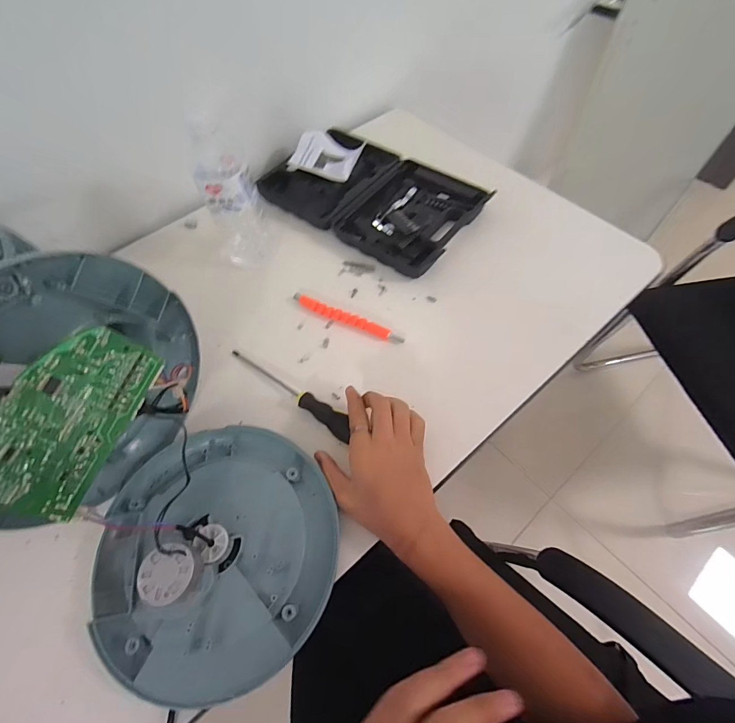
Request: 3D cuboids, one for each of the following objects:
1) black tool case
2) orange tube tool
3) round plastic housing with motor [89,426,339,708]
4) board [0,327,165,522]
[{"bbox_3d":[0.010,-0.277,0.635,0.334,0.037,0.222,37,68,21],"label":"black tool case"},{"bbox_3d":[-0.029,-0.061,0.529,0.170,0.014,0.016,22,63,15],"label":"orange tube tool"},{"bbox_3d":[-0.150,0.176,0.372,0.232,0.051,0.232,-1,60,2],"label":"round plastic housing with motor"},{"bbox_3d":[-0.230,0.043,0.296,0.006,0.081,0.143,1,60,36],"label":"board"}]

